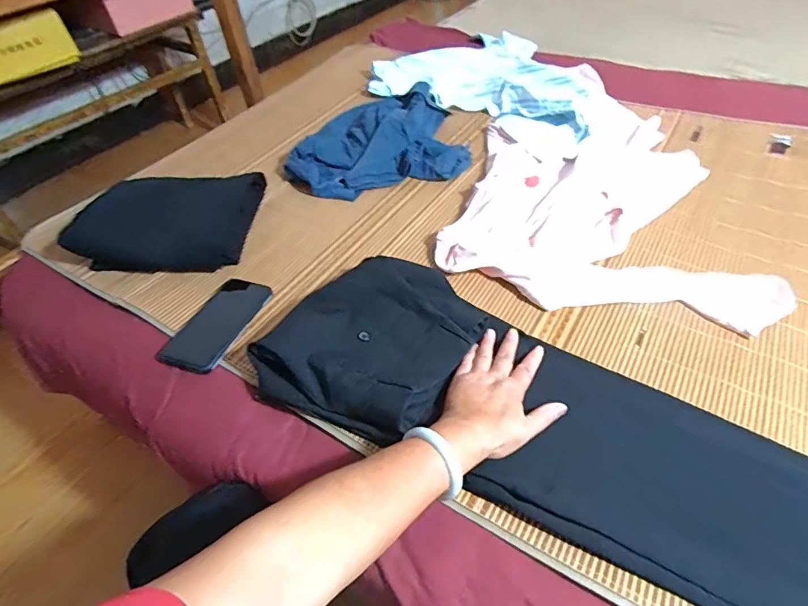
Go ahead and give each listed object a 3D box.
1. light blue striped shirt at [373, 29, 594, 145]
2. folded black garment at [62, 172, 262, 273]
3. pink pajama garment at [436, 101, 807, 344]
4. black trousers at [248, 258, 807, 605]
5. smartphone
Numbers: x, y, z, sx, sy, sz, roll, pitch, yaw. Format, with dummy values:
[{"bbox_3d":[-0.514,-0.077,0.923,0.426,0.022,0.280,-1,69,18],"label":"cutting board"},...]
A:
[{"bbox_3d":[0.239,-0.571,1.117,0.541,0.054,0.421,22,53,21],"label":"light blue striped shirt"},{"bbox_3d":[-0.403,-0.148,0.773,0.282,0.063,0.215,-1,49,3],"label":"folded black garment"},{"bbox_3d":[0.327,-0.195,0.790,0.458,0.031,0.537,8,49,10],"label":"pink pajama garment"},{"bbox_3d":[0.210,0.149,0.482,0.780,0.034,0.236,23,54,18],"label":"black trousers"},{"bbox_3d":[-0.263,0.027,0.647,0.088,0.015,0.176,11,41,14],"label":"smartphone"}]

